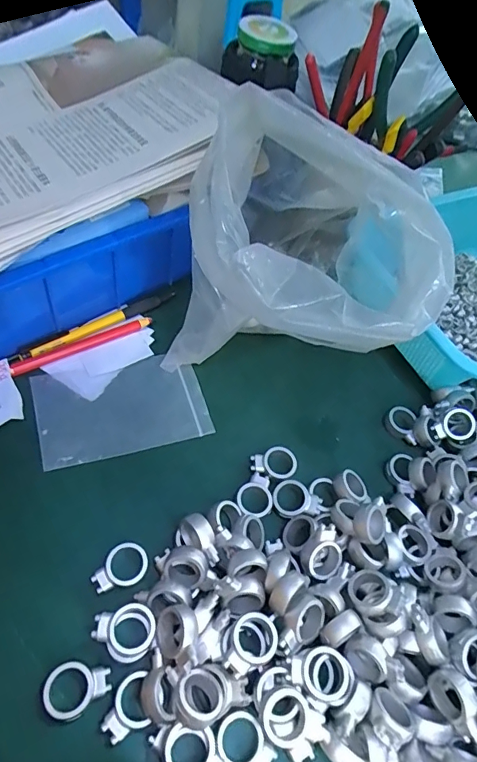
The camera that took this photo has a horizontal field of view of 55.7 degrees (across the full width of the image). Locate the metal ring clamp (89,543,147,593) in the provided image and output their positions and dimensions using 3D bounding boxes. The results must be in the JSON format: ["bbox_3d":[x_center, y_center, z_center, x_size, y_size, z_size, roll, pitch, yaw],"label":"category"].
[{"bbox_3d":[-0.074,0.117,0.281,0.034,0.007,0.025,-22,63,-23],"label":"metal ring clamp"}]

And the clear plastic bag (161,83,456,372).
[{"bbox_3d":[0.040,-0.091,0.337,0.167,0.176,0.163,5,57,-7],"label":"clear plastic bag"}]

